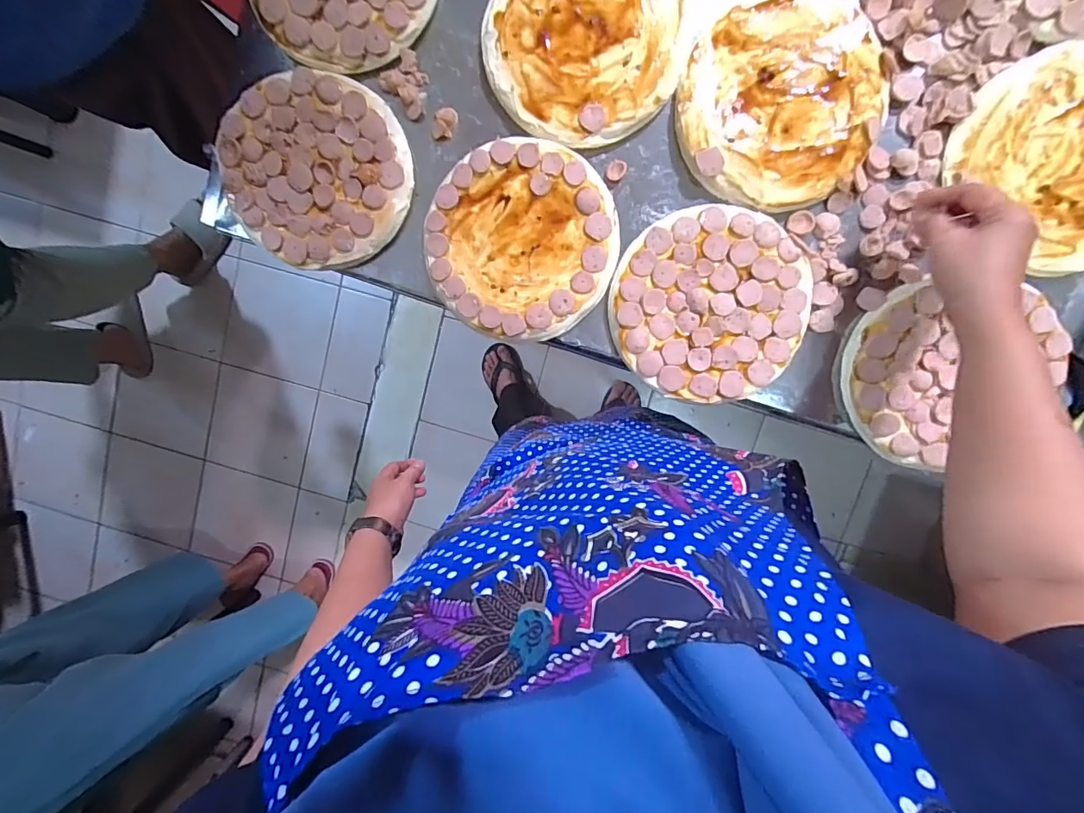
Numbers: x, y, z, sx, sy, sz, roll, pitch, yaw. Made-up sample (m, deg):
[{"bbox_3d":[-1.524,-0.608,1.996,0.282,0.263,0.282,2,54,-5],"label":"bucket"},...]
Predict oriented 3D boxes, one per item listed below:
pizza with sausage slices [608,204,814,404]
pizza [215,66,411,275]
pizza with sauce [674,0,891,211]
[{"bbox_3d":[0.173,-0.105,0.502,0.193,0.022,0.191,-2,99,5],"label":"pizza with sausage slices"},{"bbox_3d":[-0.245,-0.254,0.519,0.206,0.017,0.188,1,99,5],"label":"pizza"},{"bbox_3d":[0.236,-0.302,0.473,0.190,0.014,0.196,1,99,5],"label":"pizza with sauce"}]

